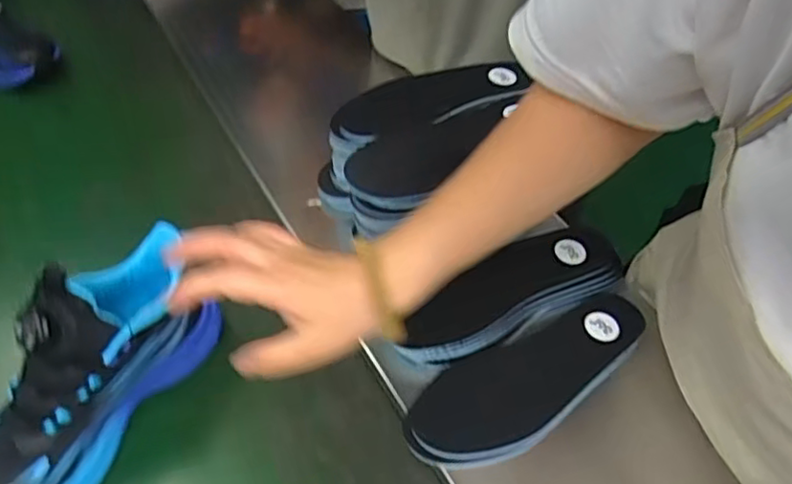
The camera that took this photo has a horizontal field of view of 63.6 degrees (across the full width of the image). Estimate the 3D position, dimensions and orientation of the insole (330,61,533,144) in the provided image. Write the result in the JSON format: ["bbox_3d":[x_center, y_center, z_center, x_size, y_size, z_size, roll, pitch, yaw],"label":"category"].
[{"bbox_3d":[0.035,-0.136,0.596,0.202,0.010,0.069,-22,54,-21],"label":"insole"}]

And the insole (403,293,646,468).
[{"bbox_3d":[0.108,0.102,0.495,0.220,0.012,0.079,-25,53,-23],"label":"insole"}]

